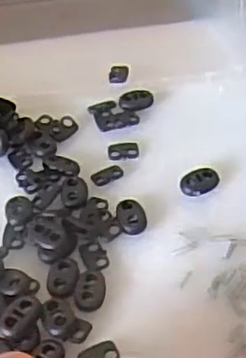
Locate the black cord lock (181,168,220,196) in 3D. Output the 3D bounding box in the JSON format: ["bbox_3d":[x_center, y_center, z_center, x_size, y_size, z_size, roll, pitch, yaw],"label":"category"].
[{"bbox_3d":[0.042,0.001,0.352,0.021,0.005,0.015,-23,52,-16],"label":"black cord lock"}]

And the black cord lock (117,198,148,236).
[{"bbox_3d":[0.005,0.020,0.339,0.015,0.005,0.022,-8,49,-4],"label":"black cord lock"}]

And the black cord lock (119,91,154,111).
[{"bbox_3d":[0.008,-0.050,0.403,0.021,0.004,0.015,-7,49,-3],"label":"black cord lock"}]

